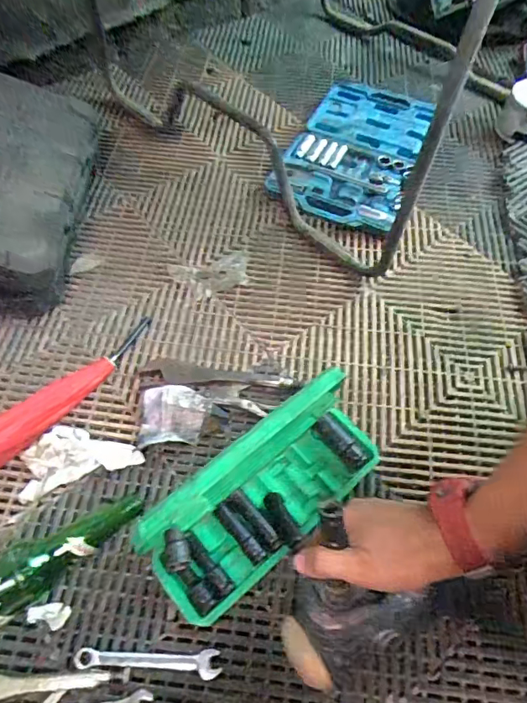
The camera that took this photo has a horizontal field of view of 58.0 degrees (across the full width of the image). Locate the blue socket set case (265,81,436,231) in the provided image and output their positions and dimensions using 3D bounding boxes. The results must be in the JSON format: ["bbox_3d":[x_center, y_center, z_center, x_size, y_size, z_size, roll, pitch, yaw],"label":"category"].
[{"bbox_3d":[0.177,-0.387,0.903,0.223,0.029,0.393,20,61,10],"label":"blue socket set case"}]

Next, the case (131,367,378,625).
[{"bbox_3d":[0.008,0.155,0.524,0.281,0.134,0.106,-38,68,-21],"label":"case"}]

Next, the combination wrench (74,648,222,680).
[{"bbox_3d":[-0.118,0.318,0.492,0.146,0.010,0.025,4,60,1],"label":"combination wrench"}]

